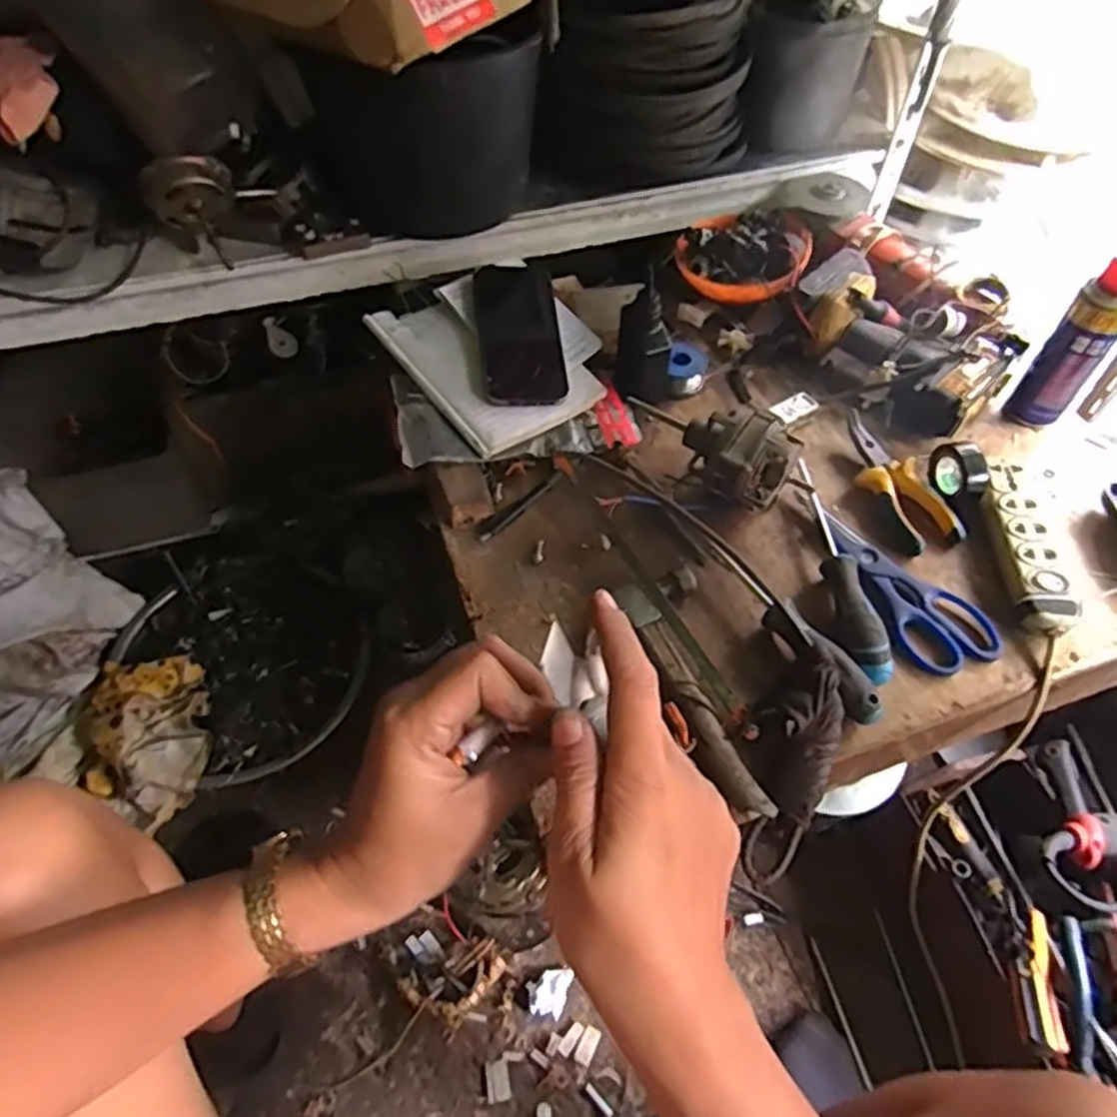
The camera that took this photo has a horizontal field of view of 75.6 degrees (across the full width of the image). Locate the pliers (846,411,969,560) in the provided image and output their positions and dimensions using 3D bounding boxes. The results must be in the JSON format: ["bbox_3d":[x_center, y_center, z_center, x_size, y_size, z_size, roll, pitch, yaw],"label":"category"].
[{"bbox_3d":[0.312,-0.076,0.677,0.054,0.017,0.154,-18,57,-12],"label":"pliers"}]

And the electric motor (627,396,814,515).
[{"bbox_3d":[0.145,-0.104,0.670,0.159,0.079,0.069,37,63,24],"label":"electric motor"}]

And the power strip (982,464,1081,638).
[{"bbox_3d":[0.403,-0.010,0.627,0.043,0.029,0.170,2,55,2],"label":"power strip"}]

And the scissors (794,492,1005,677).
[{"bbox_3d":[0.280,0.015,0.622,0.075,0.017,0.206,-29,60,-19],"label":"scissors"}]

